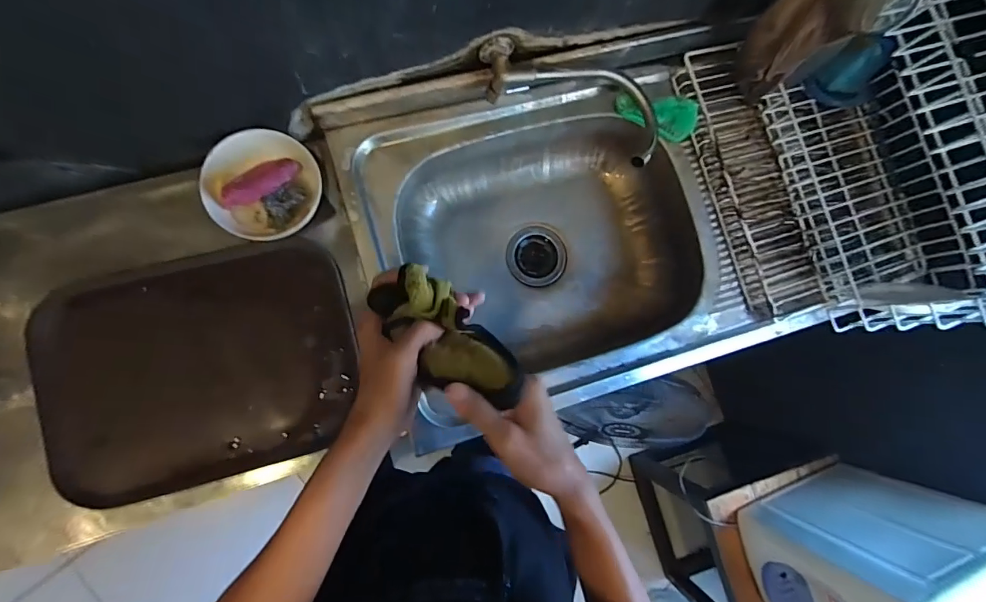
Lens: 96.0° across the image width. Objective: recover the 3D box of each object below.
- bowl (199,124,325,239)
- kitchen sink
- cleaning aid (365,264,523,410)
[{"bbox_3d":[-0.311,-0.157,0.605,0.143,0.056,0.136,1,84,-6],"label":"bowl"},{"bbox_3d":[0.177,-0.117,0.739,0.740,0.203,0.474,-17,87,-8],"label":"kitchen sink"},{"bbox_3d":[-0.038,0.032,0.361,0.139,0.035,0.065,42,81,8],"label":"cleaning aid"}]

